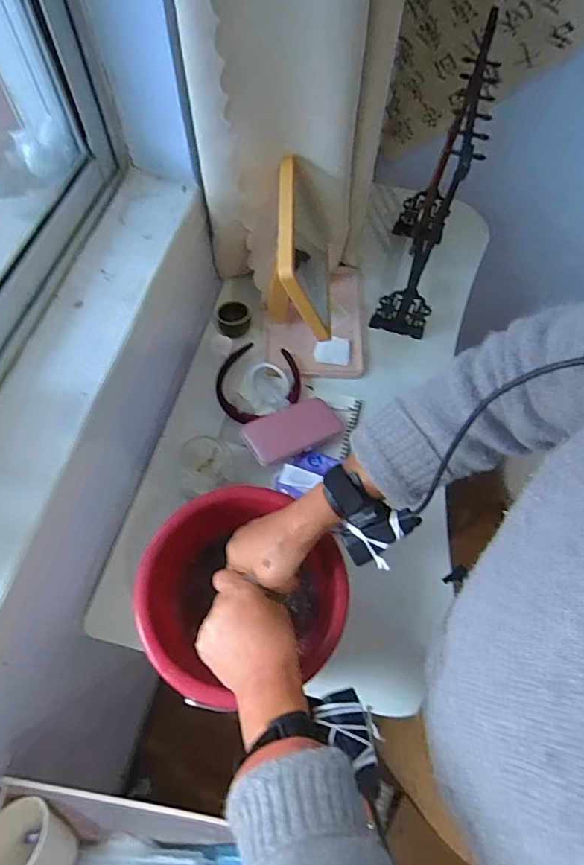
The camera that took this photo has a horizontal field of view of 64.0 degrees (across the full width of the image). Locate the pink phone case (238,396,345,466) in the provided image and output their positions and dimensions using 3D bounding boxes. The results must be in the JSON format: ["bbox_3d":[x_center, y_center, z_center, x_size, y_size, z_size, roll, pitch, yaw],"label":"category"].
[{"bbox_3d":[0.003,-0.006,0.737,0.152,0.011,0.086,-20,63,-22],"label":"pink phone case"}]

